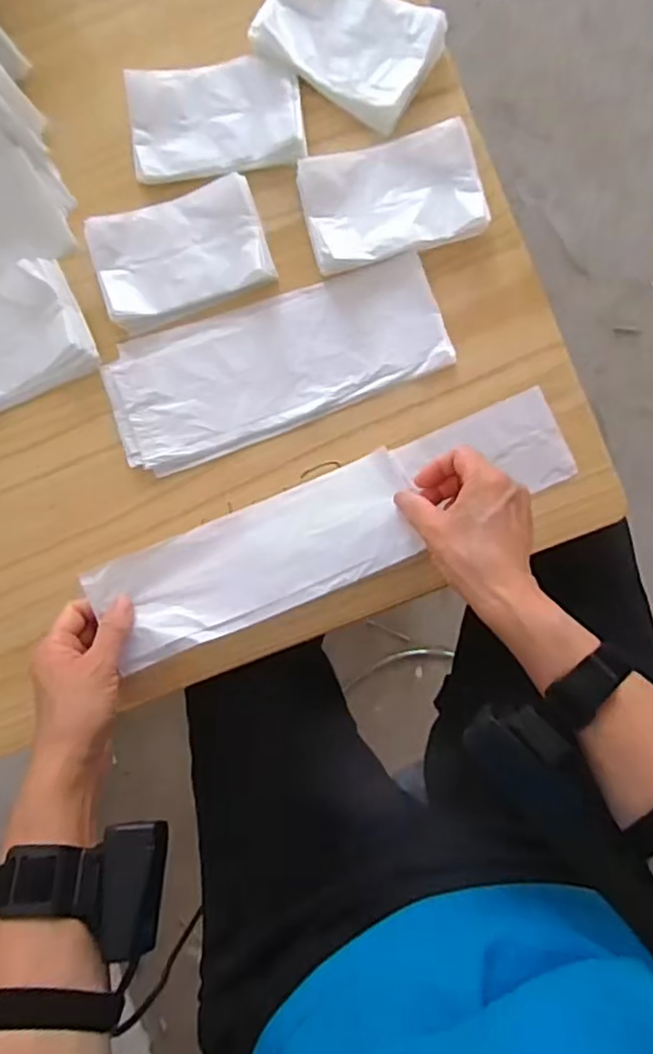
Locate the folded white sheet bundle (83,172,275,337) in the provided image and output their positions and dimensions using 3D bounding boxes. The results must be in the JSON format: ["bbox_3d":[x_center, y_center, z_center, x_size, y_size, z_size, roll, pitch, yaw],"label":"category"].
[{"bbox_3d":[-0.111,-0.207,0.509,0.129,0.016,0.083,-16,89,3],"label":"folded white sheet bundle"}]

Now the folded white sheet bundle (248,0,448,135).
[{"bbox_3d":[0.016,-0.370,0.506,0.128,0.031,0.089,29,91,2],"label":"folded white sheet bundle"}]

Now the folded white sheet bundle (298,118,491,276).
[{"bbox_3d":[0.051,-0.248,0.501,0.131,0.016,0.082,-13,90,3],"label":"folded white sheet bundle"}]

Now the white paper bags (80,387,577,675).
[{"bbox_3d":[0.009,-0.002,0.497,0.353,0.034,0.083,-25,91,-4],"label":"white paper bags"}]

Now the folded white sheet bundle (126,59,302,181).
[{"bbox_3d":[-0.084,-0.312,0.510,0.128,0.023,0.088,-4,90,3],"label":"folded white sheet bundle"}]

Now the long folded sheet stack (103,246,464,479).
[{"bbox_3d":[-0.041,-0.130,0.515,0.257,0.013,0.104,-21,89,3],"label":"long folded sheet stack"}]

